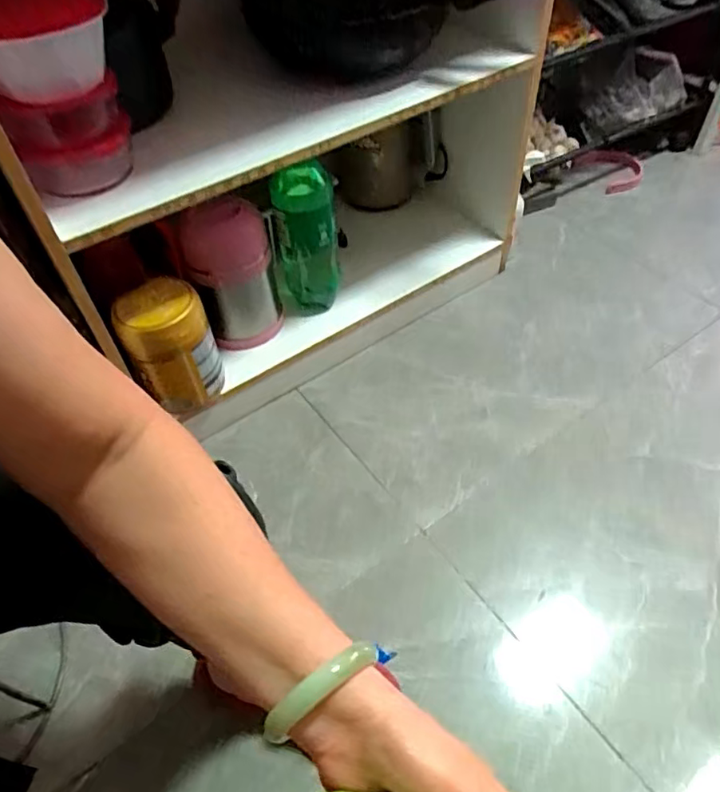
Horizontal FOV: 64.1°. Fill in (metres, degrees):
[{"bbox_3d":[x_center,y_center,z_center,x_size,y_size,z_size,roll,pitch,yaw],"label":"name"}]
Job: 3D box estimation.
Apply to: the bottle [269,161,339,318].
[{"bbox_3d":[-0.101,-0.274,1.032,0.125,0.252,0.106,-8,50,-2],"label":"bottle"}]

